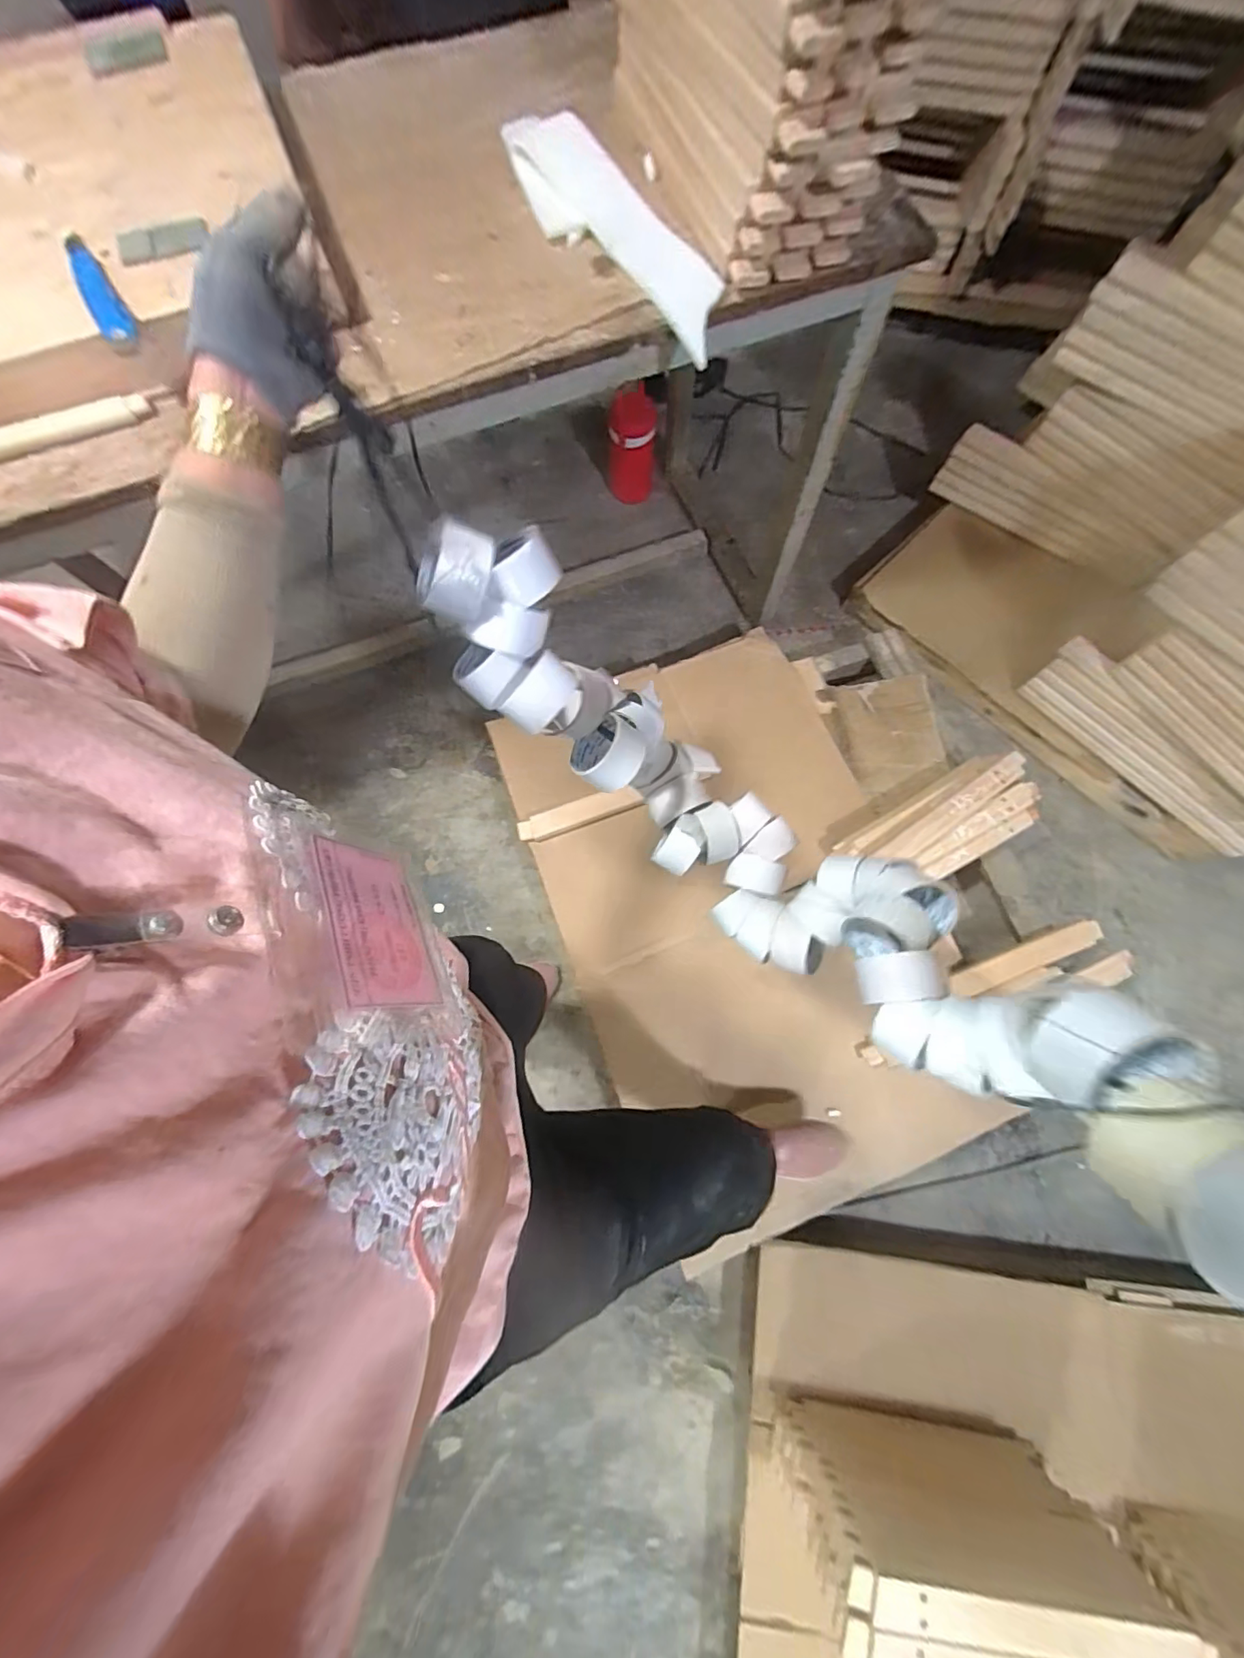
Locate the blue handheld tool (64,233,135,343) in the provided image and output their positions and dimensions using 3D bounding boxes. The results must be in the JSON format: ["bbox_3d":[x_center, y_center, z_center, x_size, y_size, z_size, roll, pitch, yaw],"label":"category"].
[{"bbox_3d":[-0.551,-0.565,0.563,0.032,0.016,0.171,-31,77,-9],"label":"blue handheld tool"}]

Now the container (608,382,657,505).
[{"bbox_3d":[0.026,-1.028,1.454,0.119,0.222,0.157,3,74,0],"label":"container"}]

